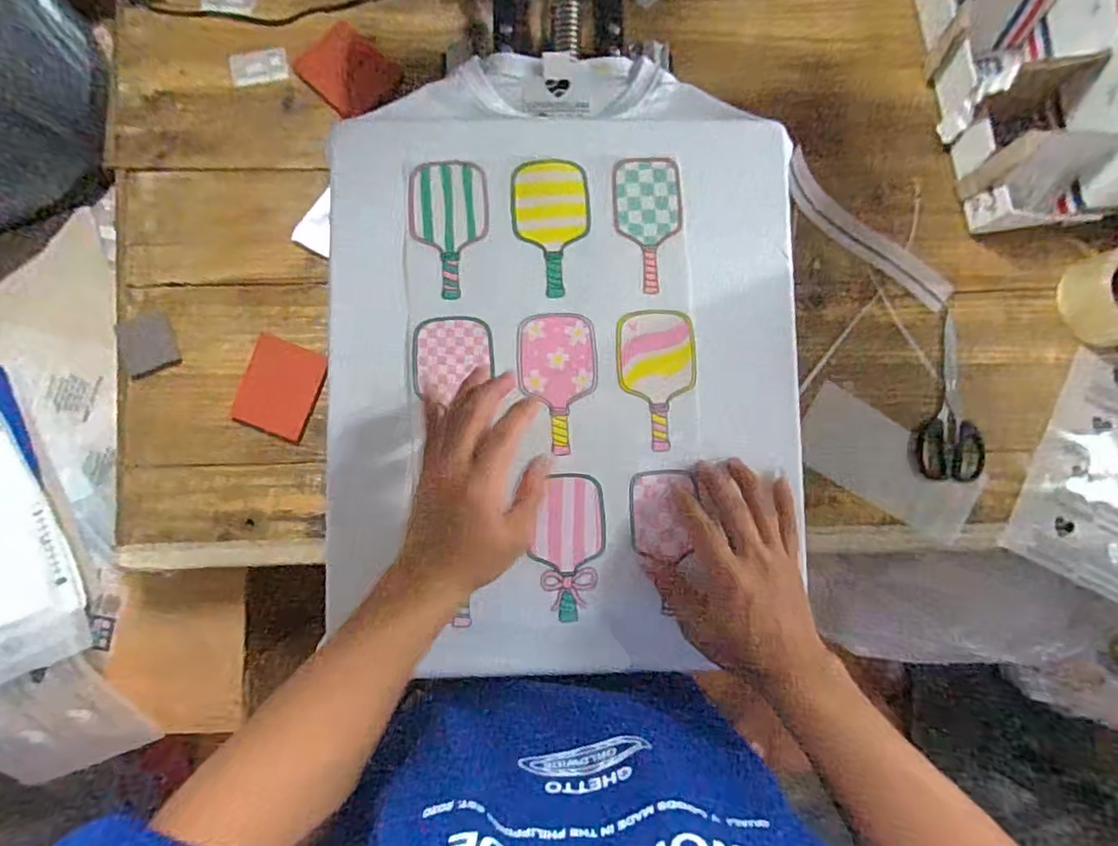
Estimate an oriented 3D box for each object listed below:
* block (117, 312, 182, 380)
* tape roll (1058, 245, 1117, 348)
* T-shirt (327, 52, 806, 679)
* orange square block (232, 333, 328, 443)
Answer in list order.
[{"bbox_3d":[-0.419,-0.080,0.584,0.061,0.007,0.063,-19,87,-4],"label":"block"},{"bbox_3d":[0.591,-0.133,0.601,0.100,0.045,0.102,-8,88,-2],"label":"tape roll"},{"bbox_3d":[0.009,-0.070,0.491,0.378,0.064,0.525,-1,87,0],"label":"T-shirt"},{"bbox_3d":[-0.285,-0.035,0.590,0.077,0.004,0.091,20,85,-2],"label":"orange square block"}]

